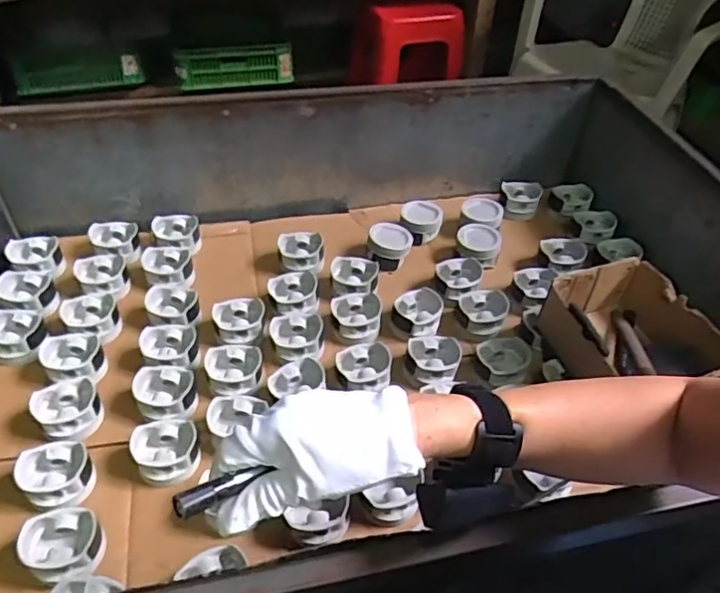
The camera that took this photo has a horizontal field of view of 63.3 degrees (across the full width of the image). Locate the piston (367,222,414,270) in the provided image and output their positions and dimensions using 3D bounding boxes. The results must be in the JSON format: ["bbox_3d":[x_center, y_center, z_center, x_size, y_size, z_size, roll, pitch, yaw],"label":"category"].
[{"bbox_3d":[0.052,-0.088,1.006,0.075,0.053,0.075,0,45,-3],"label":"piston"}]

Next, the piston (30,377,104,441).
[{"bbox_3d":[-0.376,0.147,0.758,0.074,0.048,0.074,1,45,-1],"label":"piston"}]

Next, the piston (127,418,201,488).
[{"bbox_3d":[-0.239,0.192,0.725,0.075,0.043,0.076,1,45,-1],"label":"piston"}]

